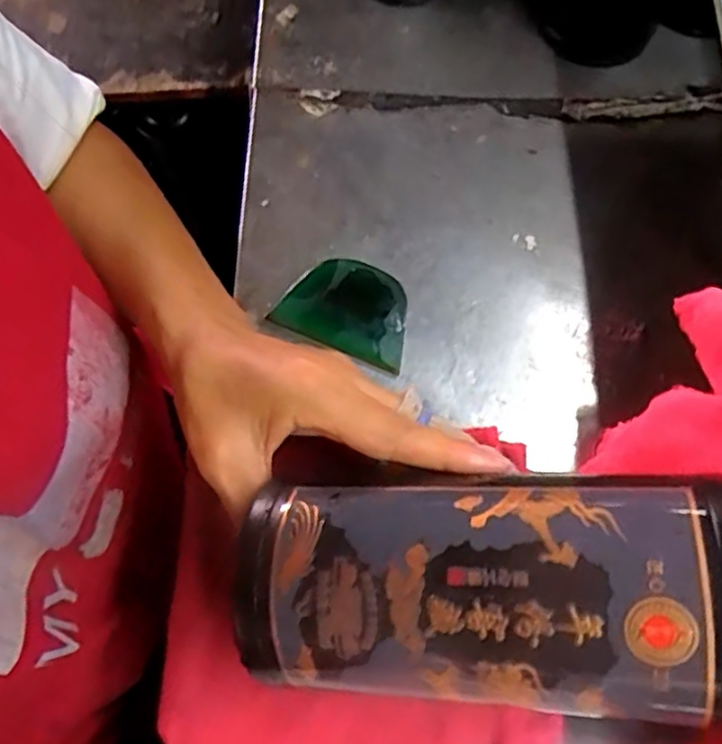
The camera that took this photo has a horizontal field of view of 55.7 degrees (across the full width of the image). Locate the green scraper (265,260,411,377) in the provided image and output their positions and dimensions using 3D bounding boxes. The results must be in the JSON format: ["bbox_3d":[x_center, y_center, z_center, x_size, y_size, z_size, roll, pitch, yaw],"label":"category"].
[{"bbox_3d":[-0.006,-0.037,0.402,0.075,0.019,0.055,20,72,12],"label":"green scraper"}]

